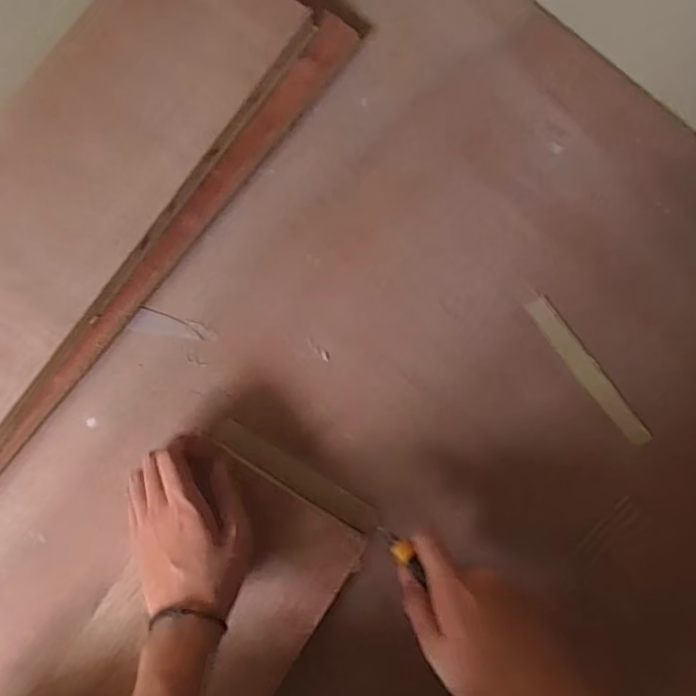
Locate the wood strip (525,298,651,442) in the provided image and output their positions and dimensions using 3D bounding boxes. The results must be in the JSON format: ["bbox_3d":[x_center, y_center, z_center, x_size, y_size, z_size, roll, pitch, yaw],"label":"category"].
[{"bbox_3d":[0.207,0.019,0.490,0.022,0.006,0.151,-35,88,-6],"label":"wood strip"}]

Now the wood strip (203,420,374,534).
[{"bbox_3d":[-0.044,0.104,0.468,0.154,0.006,0.021,32,84,2],"label":"wood strip"}]

